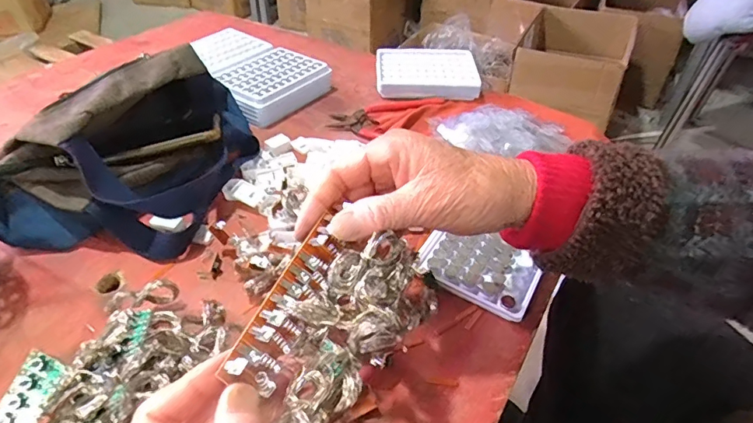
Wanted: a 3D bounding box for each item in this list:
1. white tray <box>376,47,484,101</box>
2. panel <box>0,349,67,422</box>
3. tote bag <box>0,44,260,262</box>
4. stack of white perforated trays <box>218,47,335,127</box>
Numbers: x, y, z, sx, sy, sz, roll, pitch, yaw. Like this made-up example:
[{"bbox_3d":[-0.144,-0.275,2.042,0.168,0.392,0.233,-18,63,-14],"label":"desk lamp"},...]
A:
[{"bbox_3d":[0.064,-0.182,0.628,0.127,0.026,0.101,1,43,-2],"label":"white tray"},{"bbox_3d":[-0.178,0.101,0.237,0.020,0.004,0.059,28,78,-9],"label":"panel"},{"bbox_3d":[-0.213,-0.072,0.441,0.155,0.092,0.224,7,43,4],"label":"tote bag"},{"bbox_3d":[-0.132,-0.155,0.585,0.104,0.033,0.129,23,47,21],"label":"stack of white perforated trays"}]

